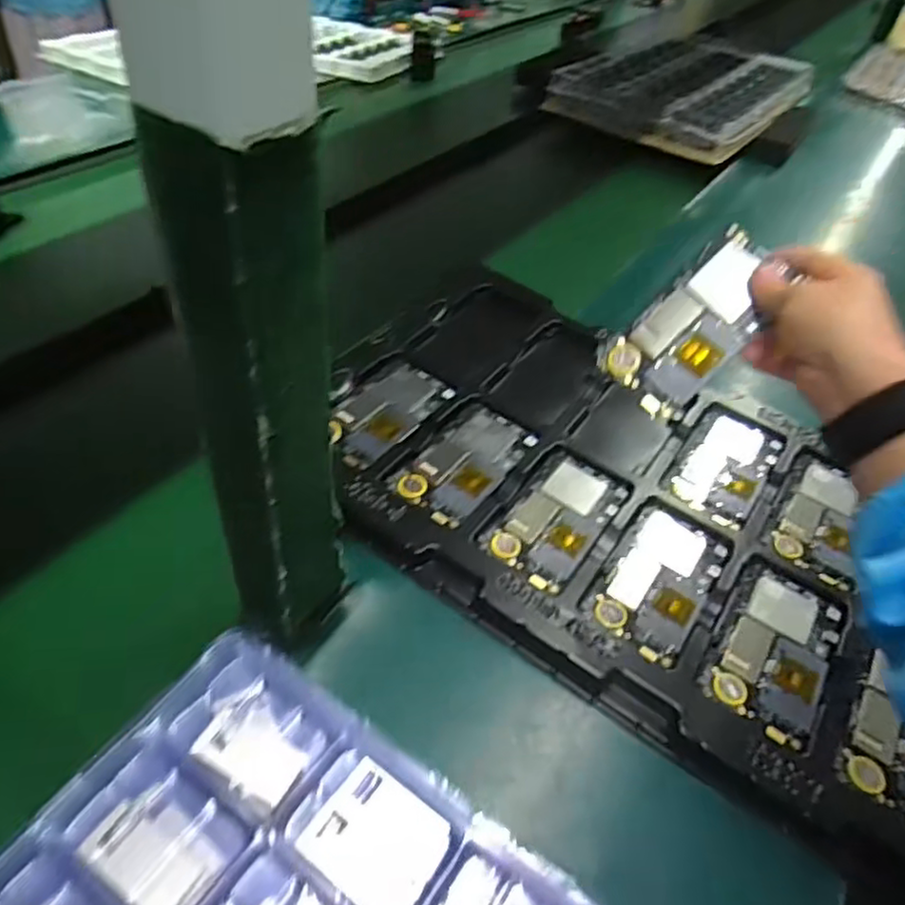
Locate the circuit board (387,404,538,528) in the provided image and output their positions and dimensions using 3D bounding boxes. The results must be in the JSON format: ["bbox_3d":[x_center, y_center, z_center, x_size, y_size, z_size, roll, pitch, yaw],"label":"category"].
[{"bbox_3d":[0.012,0.007,0.521,0.065,0.009,0.126,29,49,21],"label":"circuit board"}]

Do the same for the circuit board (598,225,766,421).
[{"bbox_3d":[0.159,-0.082,0.428,0.120,0.008,0.066,-43,67,5],"label":"circuit board"}]

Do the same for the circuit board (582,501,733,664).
[{"bbox_3d":[0.146,0.088,0.468,0.071,0.005,0.129,26,48,19],"label":"circuit board"}]

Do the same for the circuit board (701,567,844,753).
[{"bbox_3d":[0.215,0.129,0.439,0.063,0.007,0.126,29,49,22],"label":"circuit board"}]

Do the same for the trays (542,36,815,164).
[{"bbox_3d":[0.419,-0.627,1.153,0.310,0.059,0.529,32,50,24],"label":"trays"}]

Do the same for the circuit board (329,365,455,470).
[{"bbox_3d":[-0.056,-0.032,0.548,0.063,0.011,0.123,29,49,22],"label":"circuit board"}]

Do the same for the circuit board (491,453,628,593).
[{"bbox_3d":[0.080,0.049,0.494,0.064,0.008,0.124,27,48,20],"label":"circuit board"}]

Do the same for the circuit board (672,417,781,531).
[{"bbox_3d":[0.228,0.010,0.551,0.064,0.006,0.121,31,50,23],"label":"circuit board"}]

